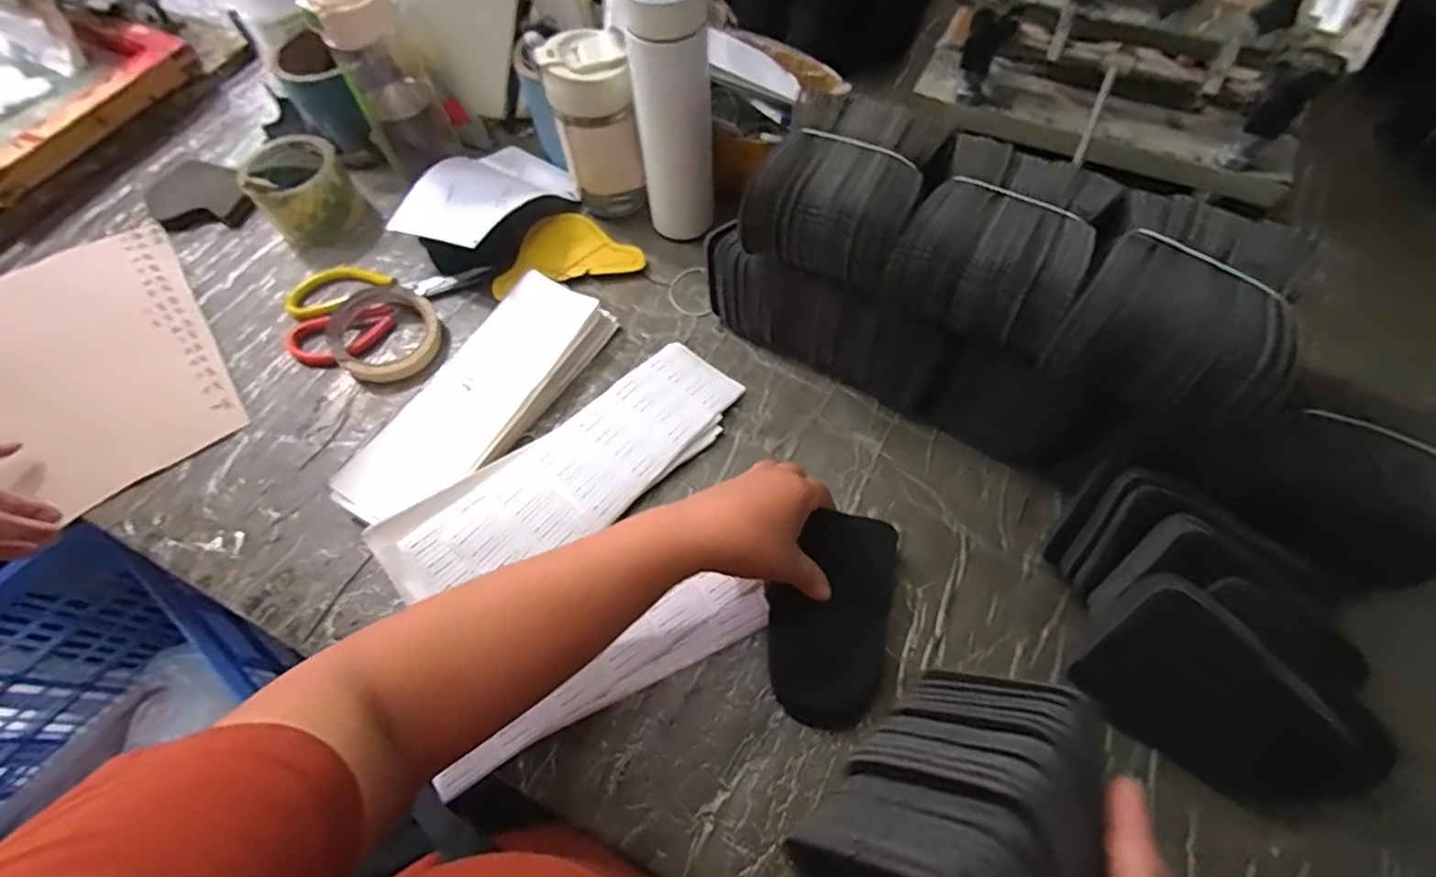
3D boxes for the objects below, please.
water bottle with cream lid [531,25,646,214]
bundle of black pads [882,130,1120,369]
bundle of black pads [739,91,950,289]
[{"bbox_3d":[-0.117,-0.291,0.596,0.074,0.162,0.071,-12,62,-7],"label":"water bottle with cream lid"},{"bbox_3d":[0.194,-0.134,0.426,0.110,0.065,0.123,29,67,16],"label":"bundle of black pads"},{"bbox_3d":[0.094,-0.183,0.465,0.116,0.076,0.123,23,66,13],"label":"bundle of black pads"}]

